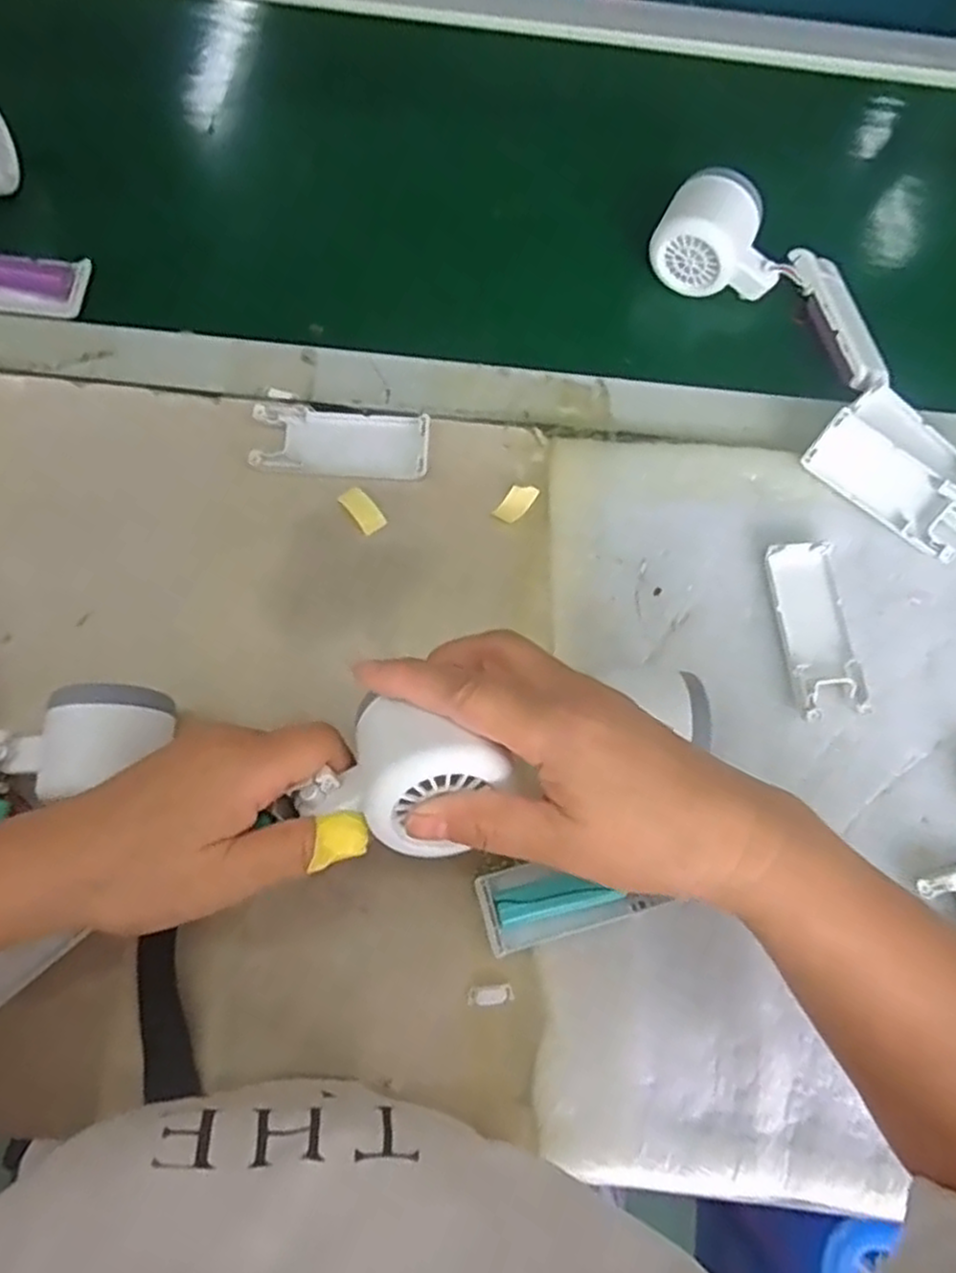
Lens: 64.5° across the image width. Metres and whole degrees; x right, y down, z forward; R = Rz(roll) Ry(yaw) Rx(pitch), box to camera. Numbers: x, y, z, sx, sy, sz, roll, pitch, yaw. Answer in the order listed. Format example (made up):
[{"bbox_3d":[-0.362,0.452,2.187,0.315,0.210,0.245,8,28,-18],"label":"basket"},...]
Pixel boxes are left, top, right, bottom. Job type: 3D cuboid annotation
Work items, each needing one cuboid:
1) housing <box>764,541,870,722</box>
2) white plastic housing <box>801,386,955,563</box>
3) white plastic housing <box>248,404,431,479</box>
[{"bbox_3d":[0.196,-0.005,0.441,0.043,0.011,0.102,-7,73,-5],"label":"housing"},{"bbox_3d":[0.261,-0.103,0.456,0.104,0.024,0.073,41,75,9],"label":"white plastic housing"},{"bbox_3d":[-0.082,-0.118,0.459,0.104,0.011,0.042,5,73,-2],"label":"white plastic housing"}]

